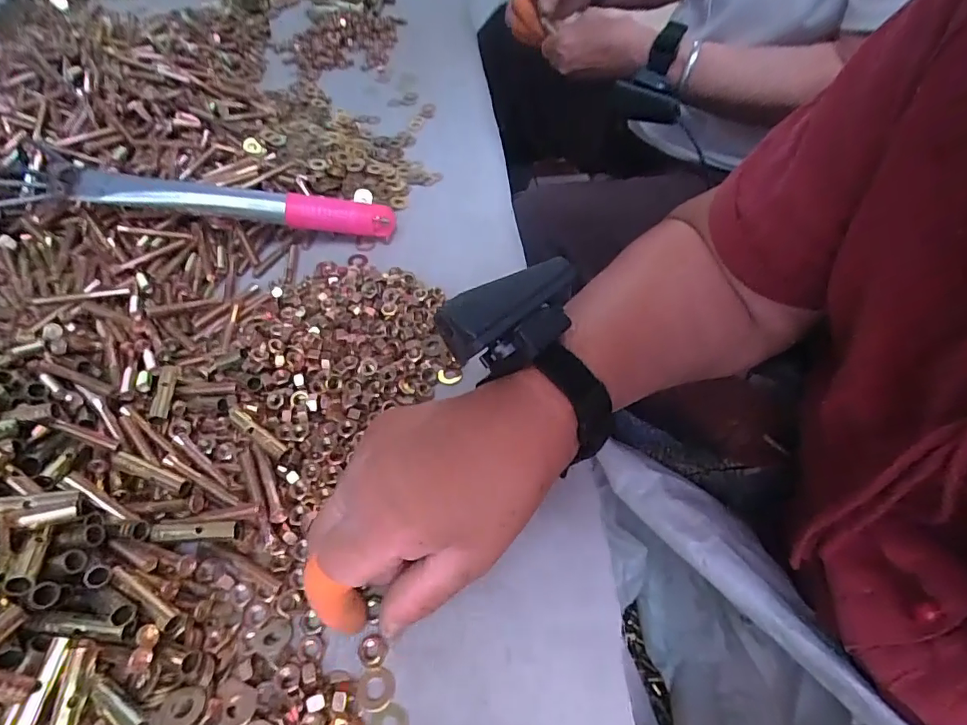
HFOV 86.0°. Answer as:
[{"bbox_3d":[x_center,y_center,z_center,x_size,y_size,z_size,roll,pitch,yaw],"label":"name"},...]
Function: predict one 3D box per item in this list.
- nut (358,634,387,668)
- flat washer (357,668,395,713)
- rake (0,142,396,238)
[{"bbox_3d":[-0.051,0.133,0.240,0.012,0.004,0.013,0,50,0],"label":"nut"},{"bbox_3d":[-0.048,0.144,0.230,0.016,0.004,0.017,0,50,0],"label":"flat washer"},{"bbox_3d":[-0.231,-0.130,0.421,0.312,0.051,0.053,0,50,1],"label":"rake"}]

